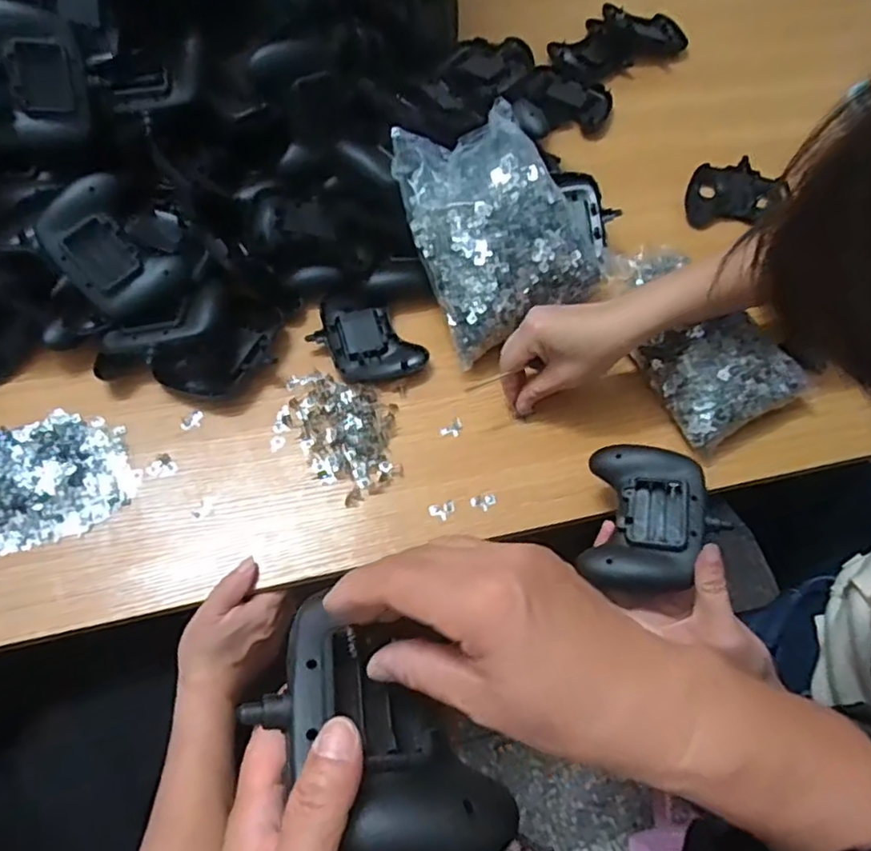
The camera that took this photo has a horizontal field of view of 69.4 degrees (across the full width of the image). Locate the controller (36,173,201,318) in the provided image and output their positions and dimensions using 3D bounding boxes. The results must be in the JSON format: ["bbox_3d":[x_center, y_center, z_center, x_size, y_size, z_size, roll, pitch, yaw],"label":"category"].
[{"bbox_3d":[-0.296,-0.163,0.588,0.096,0.068,0.121,-37,105,-11],"label":"controller"}]

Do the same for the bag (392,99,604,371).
[{"bbox_3d":[0.063,-0.193,0.594,0.169,0.060,0.214,-22,85,-6],"label":"bag"}]

